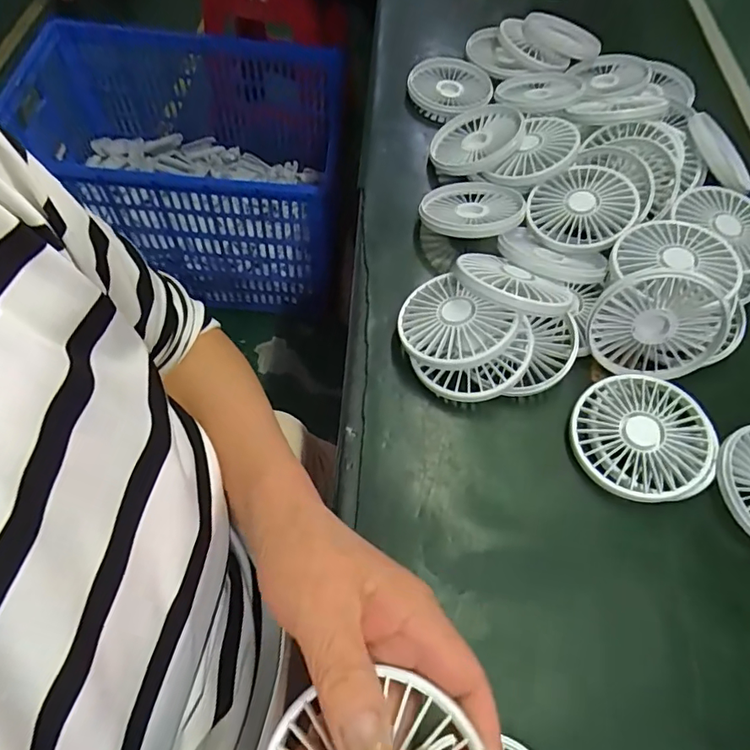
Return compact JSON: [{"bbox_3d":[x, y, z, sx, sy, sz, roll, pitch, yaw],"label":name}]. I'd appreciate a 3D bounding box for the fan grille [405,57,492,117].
[{"bbox_3d":[0.085,-0.313,0.560,0.094,0.023,0.094,0,59,-1],"label":"fan grille"}]

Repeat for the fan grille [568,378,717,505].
[{"bbox_3d":[0.185,0.042,0.356,0.091,0.016,0.091,-4,65,9],"label":"fan grille"}]

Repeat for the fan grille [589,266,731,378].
[{"bbox_3d":[0.205,-0.039,0.379,0.089,0.085,0.024,14,37,5],"label":"fan grille"}]

